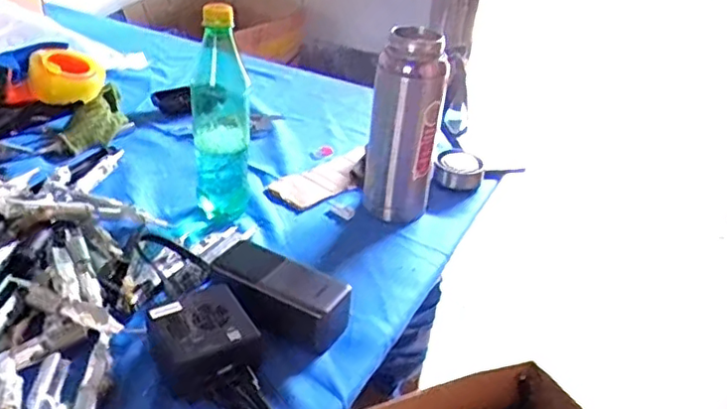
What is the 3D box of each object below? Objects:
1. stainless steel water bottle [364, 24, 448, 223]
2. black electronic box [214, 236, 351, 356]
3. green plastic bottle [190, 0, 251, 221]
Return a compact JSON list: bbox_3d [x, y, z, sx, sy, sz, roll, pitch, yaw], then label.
[{"bbox_3d":[0.048,-0.088,0.739,0.082,0.219,0.066,7,32,3],"label":"stainless steel water bottle"},{"bbox_3d":[-0.077,0.085,0.596,0.135,0.053,0.055,21,35,21],"label":"black electronic box"},{"bbox_3d":[-0.157,-0.097,0.699,0.061,0.230,0.062,0,33,-12],"label":"green plastic bottle"}]

